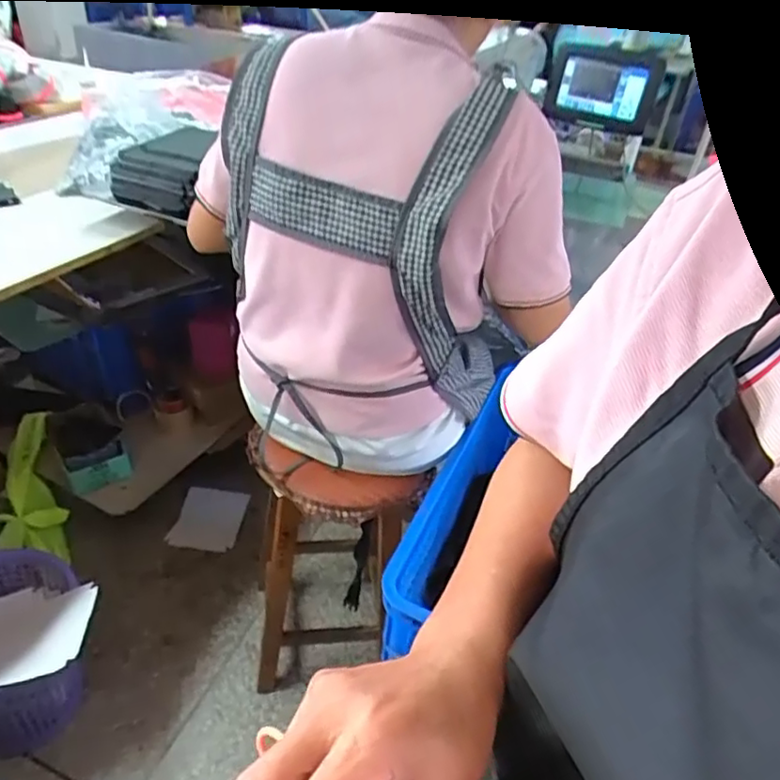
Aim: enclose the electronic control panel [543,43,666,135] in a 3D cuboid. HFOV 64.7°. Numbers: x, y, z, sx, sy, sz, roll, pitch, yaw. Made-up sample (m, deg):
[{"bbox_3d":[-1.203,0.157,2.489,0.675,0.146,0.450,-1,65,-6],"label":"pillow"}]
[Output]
[{"bbox_3d":[0.395,-0.557,1.141,0.195,0.135,0.037,10,9,7],"label":"electronic control panel"}]

